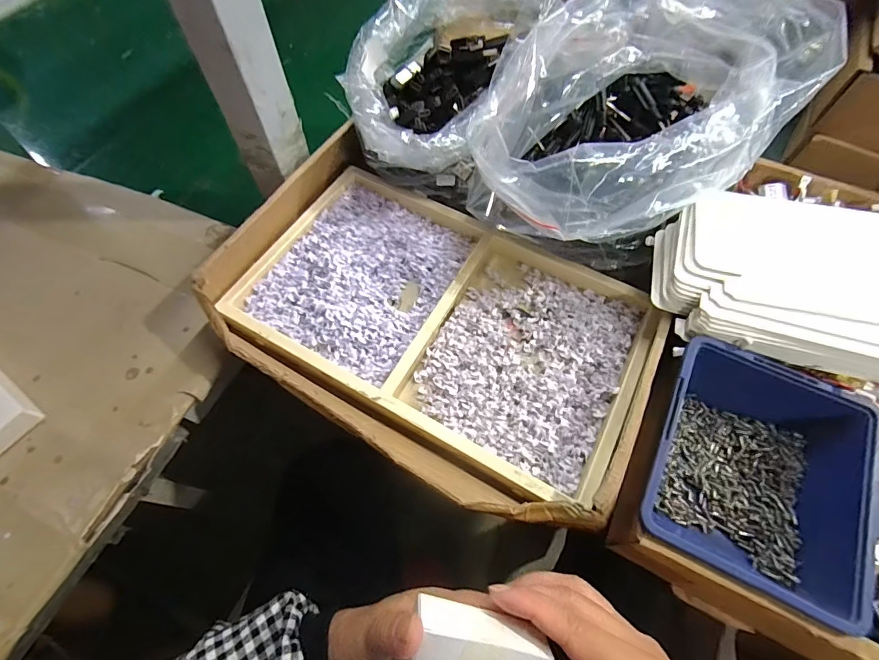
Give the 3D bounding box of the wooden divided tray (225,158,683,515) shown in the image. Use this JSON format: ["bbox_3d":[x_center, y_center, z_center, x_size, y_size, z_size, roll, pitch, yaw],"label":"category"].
[{"bbox_3d":[0.005,-0.019,0.347,0.317,0.031,0.187,27,66,13],"label":"wooden divided tray"}]

